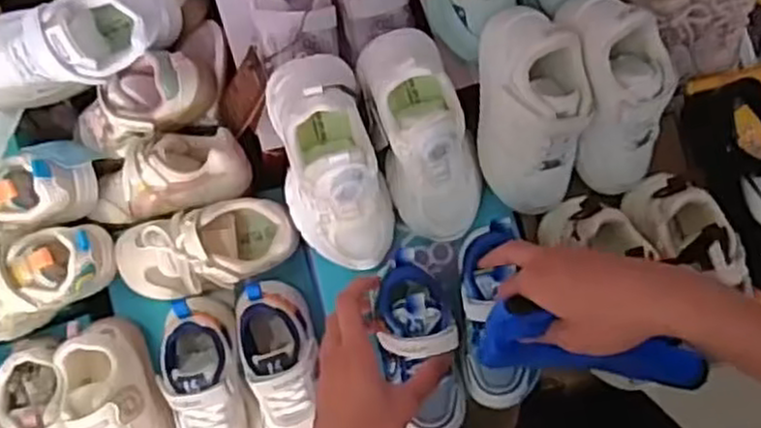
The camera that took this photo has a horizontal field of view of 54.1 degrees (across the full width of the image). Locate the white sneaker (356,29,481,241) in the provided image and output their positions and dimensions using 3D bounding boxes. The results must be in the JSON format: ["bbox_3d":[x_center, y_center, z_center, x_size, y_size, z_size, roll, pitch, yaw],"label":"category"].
[{"bbox_3d":[0.039,-0.063,0.643,0.077,0.085,0.182,-23,106,-4],"label":"white sneaker"}]

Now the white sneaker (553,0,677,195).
[{"bbox_3d":[0.207,-0.096,0.649,0.073,0.084,0.174,-13,119,-2],"label":"white sneaker"}]

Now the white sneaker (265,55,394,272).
[{"bbox_3d":[-0.042,-0.046,0.638,0.087,0.114,0.175,-12,81,-2],"label":"white sneaker"}]

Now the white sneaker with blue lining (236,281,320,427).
[{"bbox_3d":[-0.091,0.141,0.681,0.068,0.054,0.155,-12,81,-2],"label":"white sneaker with blue lining"}]

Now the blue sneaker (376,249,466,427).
[{"bbox_3d":[0.035,0.113,0.649,0.061,0.075,0.160,-14,91,-2],"label":"blue sneaker"}]

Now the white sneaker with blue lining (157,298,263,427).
[{"bbox_3d":[-0.157,0.158,0.676,0.067,0.057,0.160,-15,81,-3],"label":"white sneaker with blue lining"}]

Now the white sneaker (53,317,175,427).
[{"bbox_3d":[-0.241,0.180,0.680,0.078,0.058,0.166,-17,81,-3],"label":"white sneaker"}]

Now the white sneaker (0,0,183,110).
[{"bbox_3d":[-0.293,-0.159,0.676,0.209,0.068,0.080,-19,81,-3],"label":"white sneaker"}]

